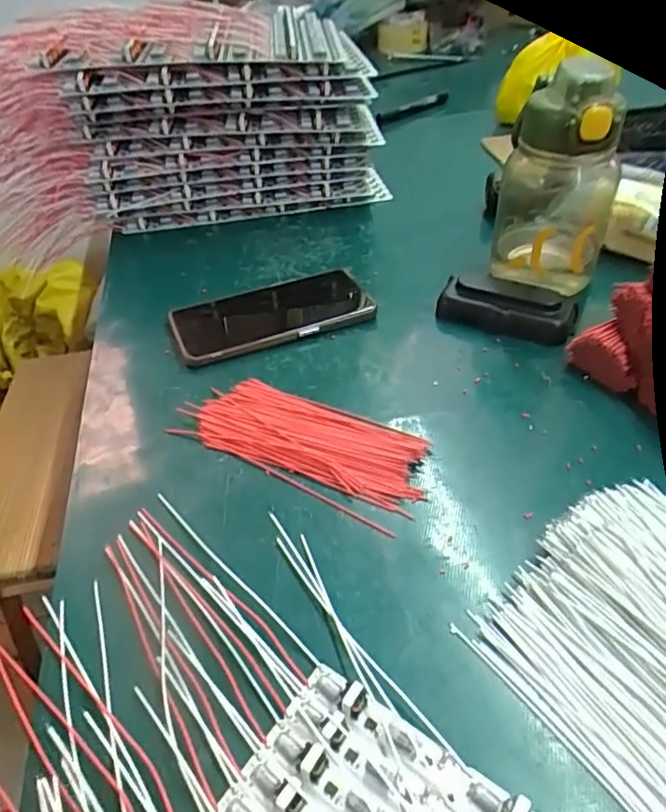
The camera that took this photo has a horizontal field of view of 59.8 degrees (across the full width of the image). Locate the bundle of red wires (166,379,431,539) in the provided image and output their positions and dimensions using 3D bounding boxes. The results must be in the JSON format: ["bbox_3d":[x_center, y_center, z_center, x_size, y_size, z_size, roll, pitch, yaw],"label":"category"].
[{"bbox_3d":[-0.019,0.022,0.380,0.165,0.009,0.070,22,48,23],"label":"bundle of red wires"}]

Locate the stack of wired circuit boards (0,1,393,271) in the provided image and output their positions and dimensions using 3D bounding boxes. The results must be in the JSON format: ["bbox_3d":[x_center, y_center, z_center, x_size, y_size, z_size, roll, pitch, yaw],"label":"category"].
[{"bbox_3d":[-0.170,-0.300,0.632,0.419,0.200,0.181,-8,43,-6],"label":"stack of wired circuit boards"}]

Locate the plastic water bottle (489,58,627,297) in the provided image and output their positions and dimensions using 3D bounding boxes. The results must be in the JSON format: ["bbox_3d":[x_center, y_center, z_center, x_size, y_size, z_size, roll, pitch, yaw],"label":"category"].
[{"bbox_3d":[0.178,-0.166,0.467,0.087,0.153,0.079,18,47,20],"label":"plastic water bottle"}]

